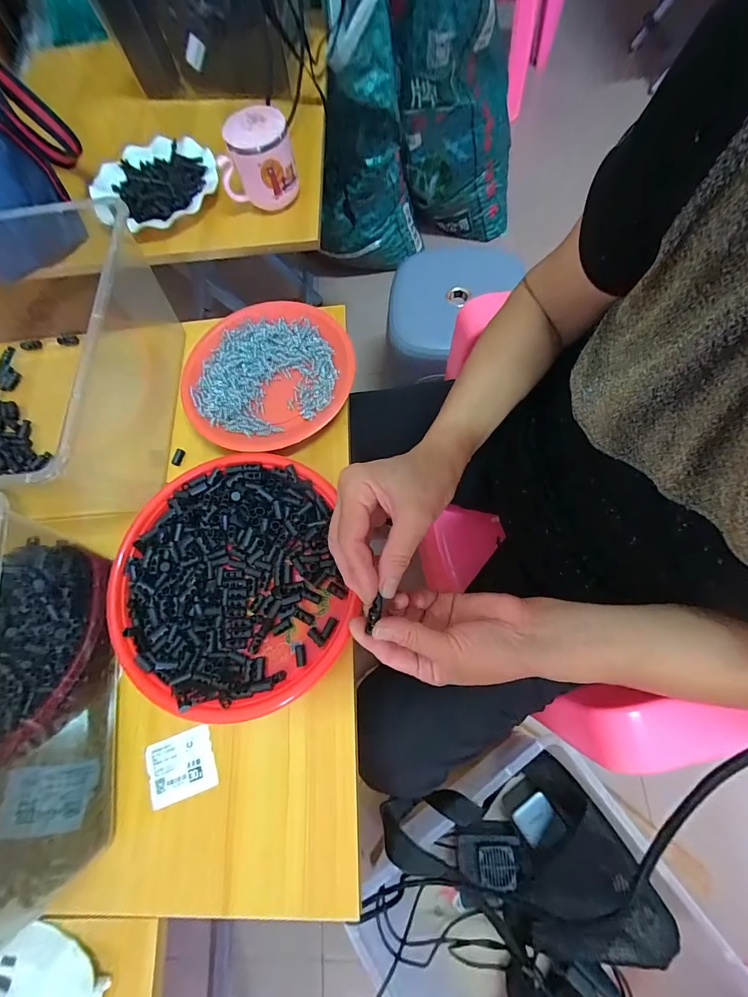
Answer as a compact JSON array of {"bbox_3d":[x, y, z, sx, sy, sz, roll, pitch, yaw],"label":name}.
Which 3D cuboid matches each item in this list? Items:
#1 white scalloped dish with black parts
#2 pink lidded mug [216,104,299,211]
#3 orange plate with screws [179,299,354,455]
[{"bbox_3d":[-0.332,-0.475,0.566,0.178,0.030,0.181,-2,71,5],"label":"white scalloped dish with black parts"},{"bbox_3d":[-0.155,-0.445,0.506,0.097,0.080,0.065,-14,73,-6],"label":"pink lidded mug"},{"bbox_3d":[-0.121,-0.144,0.438,0.191,0.027,0.183,0,73,-2],"label":"orange plate with screws"}]

